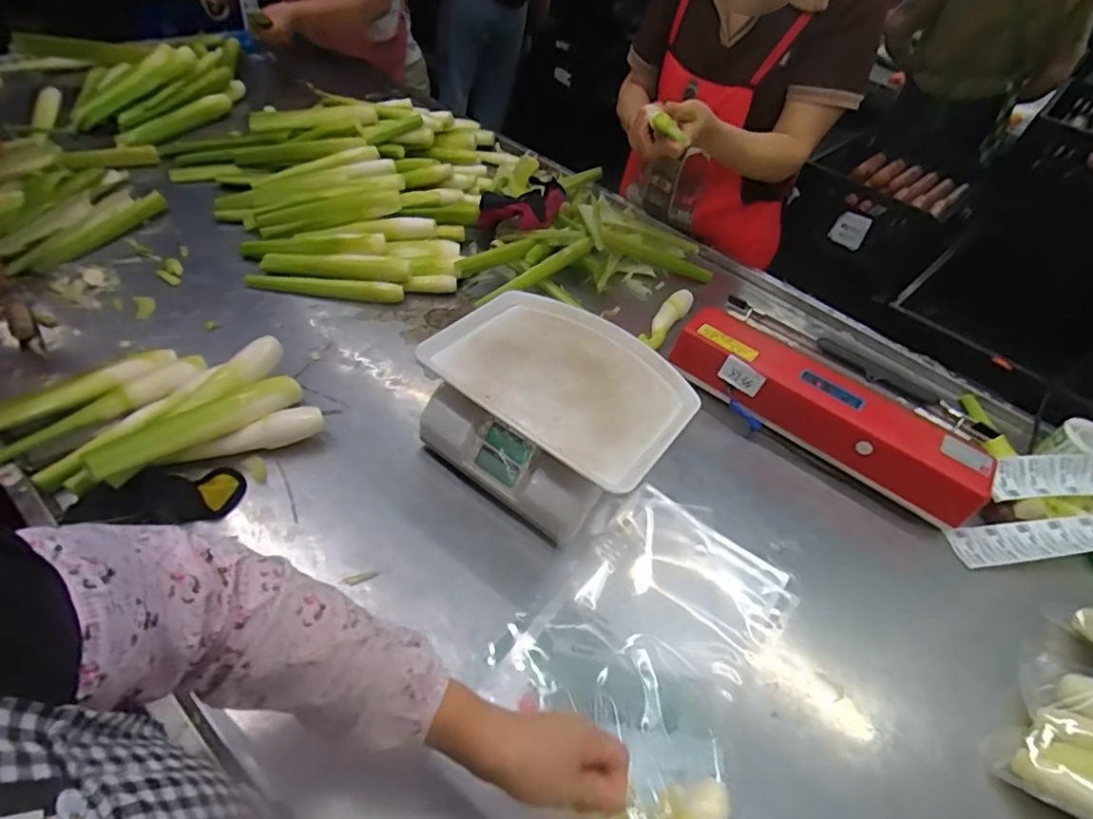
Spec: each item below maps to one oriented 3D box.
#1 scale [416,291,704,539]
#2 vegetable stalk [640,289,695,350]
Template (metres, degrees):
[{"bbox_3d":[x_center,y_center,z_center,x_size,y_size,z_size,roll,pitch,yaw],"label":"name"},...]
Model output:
[{"bbox_3d":[0.011,-0.003,0.700,0.295,0.107,0.254,35,51,20],"label":"scale"},{"bbox_3d":[0.207,-0.157,0.955,0.034,0.038,0.156,32,50,17],"label":"vegetable stalk"}]

